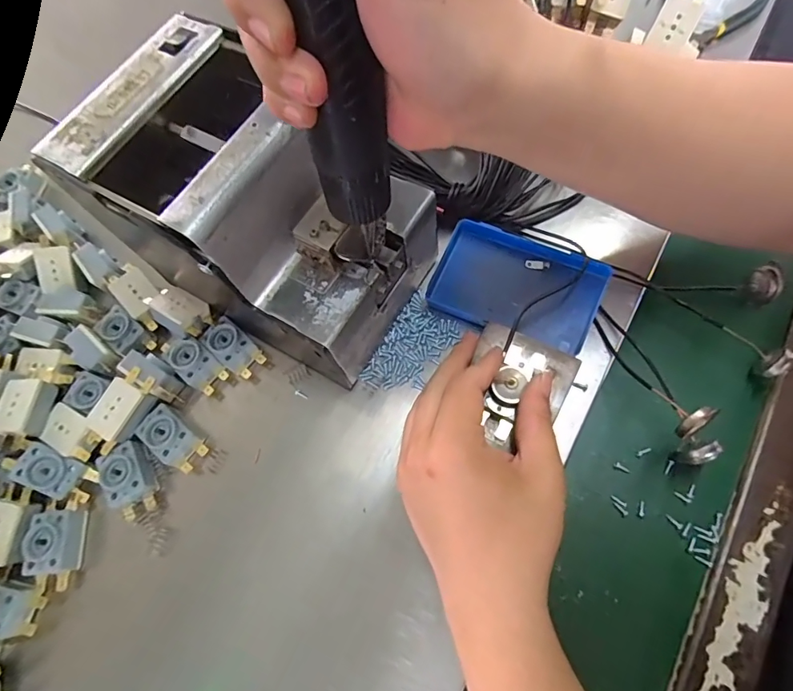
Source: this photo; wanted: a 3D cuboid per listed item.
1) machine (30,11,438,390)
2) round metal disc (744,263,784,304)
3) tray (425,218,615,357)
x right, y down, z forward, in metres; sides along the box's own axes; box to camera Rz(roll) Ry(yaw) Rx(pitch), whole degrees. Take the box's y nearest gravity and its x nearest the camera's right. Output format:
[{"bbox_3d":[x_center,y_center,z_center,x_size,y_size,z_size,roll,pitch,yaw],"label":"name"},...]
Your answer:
[{"bbox_3d":[-0.080,-0.084,0.279,0.182,0.140,0.135,30,75,15],"label":"machine"},{"bbox_3d":[0.259,-0.043,0.315,0.020,0.006,0.028,27,109,28],"label":"round metal disc"},{"bbox_3d":[0.086,-0.042,0.325,0.114,0.029,0.067,21,72,13],"label":"tray"}]

